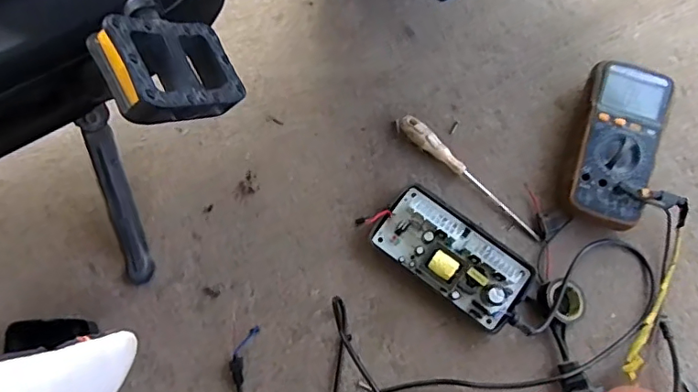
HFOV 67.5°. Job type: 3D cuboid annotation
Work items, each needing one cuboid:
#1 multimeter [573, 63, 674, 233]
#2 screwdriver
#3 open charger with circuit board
[{"bbox_3d":[0.307,-0.058,0.604,0.095,0.047,0.186,14,75,4],"label":"multimeter"},{"bbox_3d":[0.139,-0.020,0.610,0.030,0.025,0.205,-42,77,-10],"label":"screwdriver"},{"bbox_3d":[0.114,0.065,0.578,0.173,0.039,0.088,37,78,9],"label":"open charger with circuit board"}]

